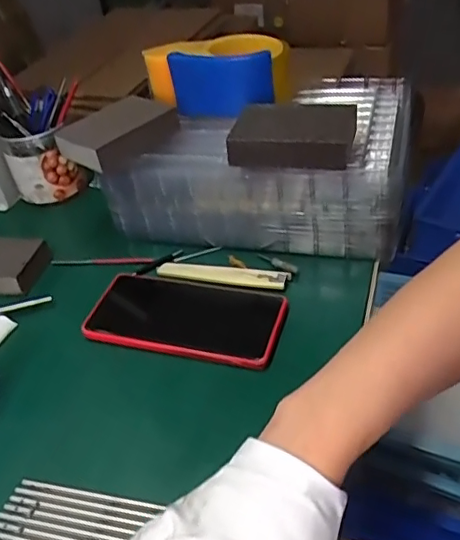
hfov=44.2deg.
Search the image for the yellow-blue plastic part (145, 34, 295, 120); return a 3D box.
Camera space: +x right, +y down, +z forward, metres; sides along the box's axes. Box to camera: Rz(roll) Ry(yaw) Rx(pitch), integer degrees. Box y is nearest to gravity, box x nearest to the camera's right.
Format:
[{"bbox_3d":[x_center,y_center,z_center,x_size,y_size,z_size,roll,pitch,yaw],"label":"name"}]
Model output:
[{"bbox_3d":[-0.012,-0.200,0.578,0.140,0.067,0.060,13,43,22],"label":"yellow-blue plastic part"}]

